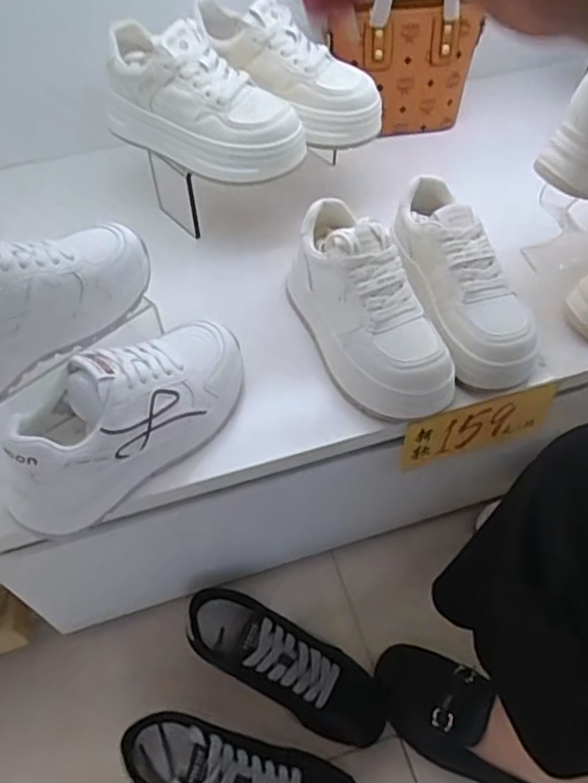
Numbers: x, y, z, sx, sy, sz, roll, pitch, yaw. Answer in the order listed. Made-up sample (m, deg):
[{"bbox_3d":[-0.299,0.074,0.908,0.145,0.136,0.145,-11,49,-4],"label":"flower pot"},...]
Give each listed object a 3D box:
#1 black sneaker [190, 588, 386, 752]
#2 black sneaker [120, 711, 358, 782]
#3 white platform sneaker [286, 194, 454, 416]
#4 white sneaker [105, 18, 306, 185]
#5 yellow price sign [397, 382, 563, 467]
[{"bbox_3d":[-0.008,0.290,0.659,0.232,0.101,0.086,24,57,18],"label":"black sneaker"},{"bbox_3d":[-0.052,0.383,0.595,0.224,0.106,0.081,10,54,9],"label":"black sneaker"},{"bbox_3d":[0.070,-0.084,0.576,0.097,0.104,0.219,-20,56,-13],"label":"white platform sneaker"},{"bbox_3d":[-0.094,-0.299,0.630,0.219,0.105,0.083,24,58,18],"label":"white sneaker"},{"bbox_3d":[0.186,0.034,0.610,0.161,0.080,0.010,-12,45,-12],"label":"yellow price sign"}]

